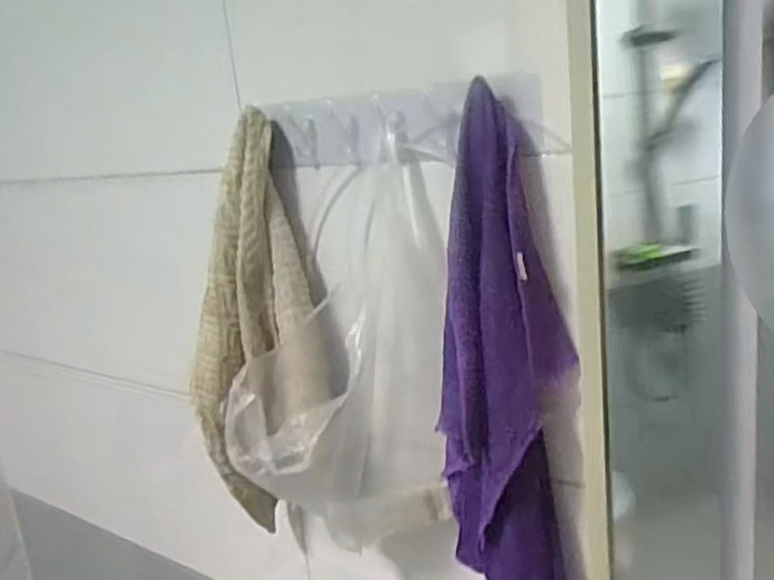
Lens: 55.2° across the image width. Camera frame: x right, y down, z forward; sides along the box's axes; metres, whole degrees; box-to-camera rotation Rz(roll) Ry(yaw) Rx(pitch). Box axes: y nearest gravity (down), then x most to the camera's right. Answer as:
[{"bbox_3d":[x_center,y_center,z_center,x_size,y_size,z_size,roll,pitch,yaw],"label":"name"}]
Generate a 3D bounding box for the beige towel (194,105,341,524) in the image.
[{"bbox_3d":[-0.142,0.055,0.789,0.145,0.421,0.097,-10,15,-14],"label":"beige towel"}]

